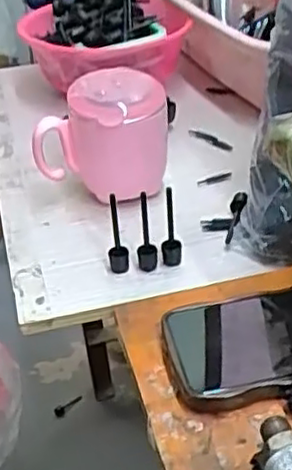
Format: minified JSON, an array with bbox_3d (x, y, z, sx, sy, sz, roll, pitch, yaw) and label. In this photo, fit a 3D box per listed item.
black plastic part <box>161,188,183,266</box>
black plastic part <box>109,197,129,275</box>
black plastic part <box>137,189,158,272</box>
[{"bbox_3d":[0.018,-0.007,0.494,0.014,0.066,0.017,-2,35,3],"label":"black plastic part"},{"bbox_3d":[-0.021,0.001,0.489,0.014,0.064,0.012,-6,35,-3],"label":"black plastic part"},{"bbox_3d":[0.000,-0.004,0.490,0.014,0.070,0.019,-4,35,1],"label":"black plastic part"}]

